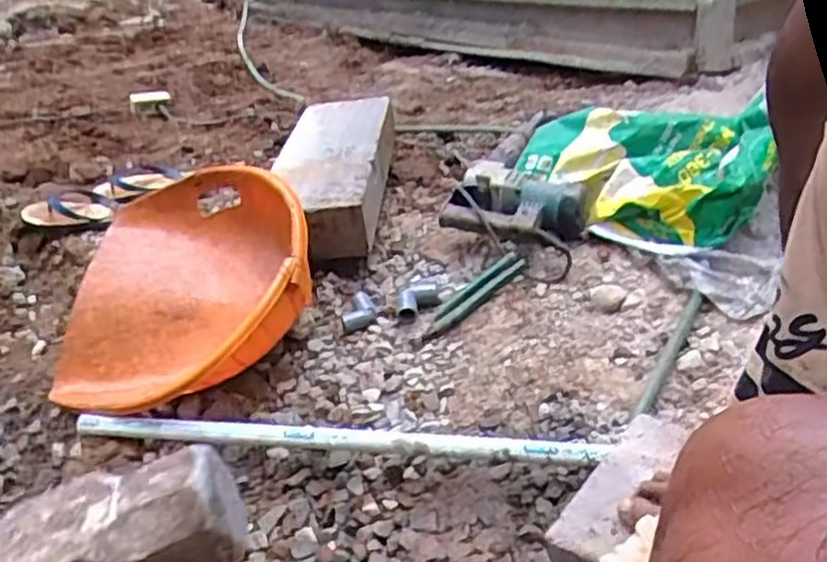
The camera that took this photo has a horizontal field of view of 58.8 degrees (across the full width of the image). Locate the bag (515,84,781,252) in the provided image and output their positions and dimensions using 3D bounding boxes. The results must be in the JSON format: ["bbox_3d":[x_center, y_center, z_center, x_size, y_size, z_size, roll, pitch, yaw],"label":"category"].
[{"bbox_3d":[0.404,-0.206,1.329,0.455,0.160,0.306,12,31,28],"label":"bag"}]

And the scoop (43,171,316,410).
[{"bbox_3d":[-0.335,-0.004,1.095,0.355,0.168,0.417,2,56,-1],"label":"scoop"}]

